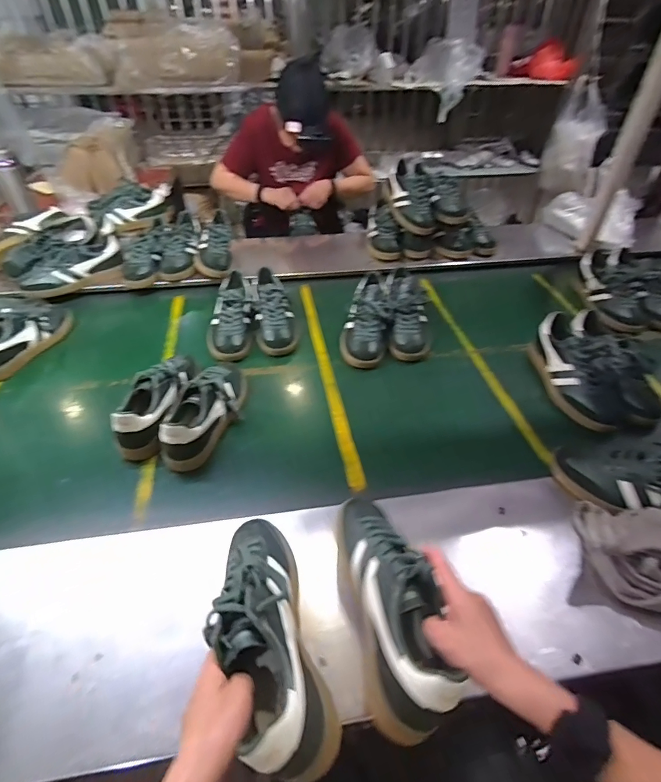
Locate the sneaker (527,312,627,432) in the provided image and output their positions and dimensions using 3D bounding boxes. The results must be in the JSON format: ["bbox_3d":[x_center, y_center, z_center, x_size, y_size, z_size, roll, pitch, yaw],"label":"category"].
[{"bbox_3d":[0.517,-0.046,0.878,0.105,0.102,0.256,-5,43,-7],"label":"sneaker"}]

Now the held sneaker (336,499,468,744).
[{"bbox_3d":[0.064,0.234,0.484,0.087,0.118,0.258,-6,33,-9],"label":"held sneaker"}]

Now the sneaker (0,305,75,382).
[{"bbox_3d":[-0.706,-0.127,0.946,0.101,0.099,0.253,13,44,12],"label":"sneaker"}]

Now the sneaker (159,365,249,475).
[{"bbox_3d":[-0.221,0.027,0.781,0.091,0.095,0.240,9,43,8],"label":"sneaker"}]

